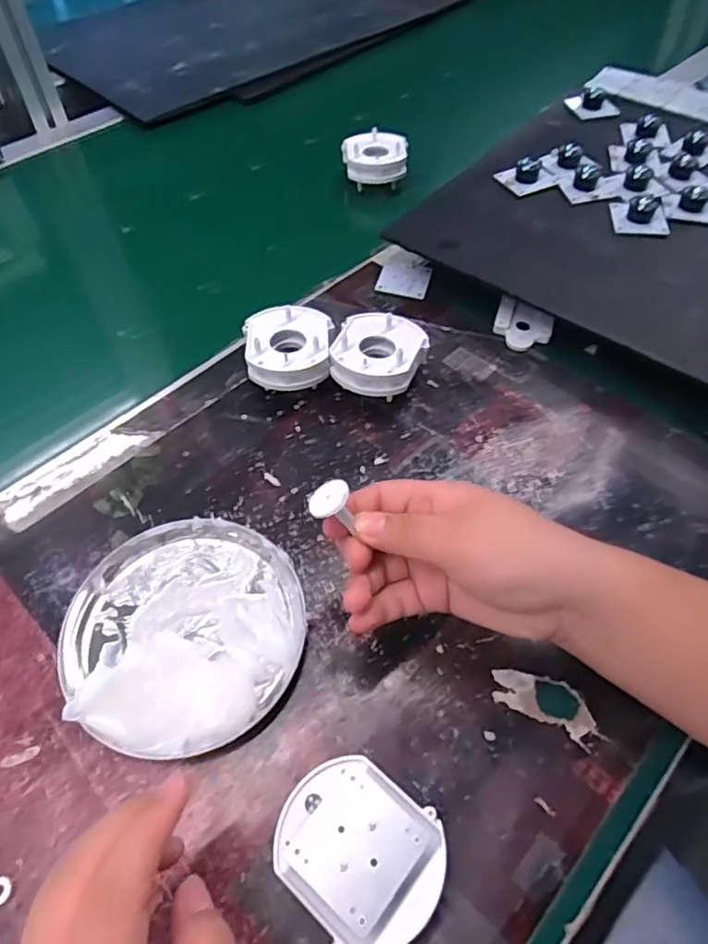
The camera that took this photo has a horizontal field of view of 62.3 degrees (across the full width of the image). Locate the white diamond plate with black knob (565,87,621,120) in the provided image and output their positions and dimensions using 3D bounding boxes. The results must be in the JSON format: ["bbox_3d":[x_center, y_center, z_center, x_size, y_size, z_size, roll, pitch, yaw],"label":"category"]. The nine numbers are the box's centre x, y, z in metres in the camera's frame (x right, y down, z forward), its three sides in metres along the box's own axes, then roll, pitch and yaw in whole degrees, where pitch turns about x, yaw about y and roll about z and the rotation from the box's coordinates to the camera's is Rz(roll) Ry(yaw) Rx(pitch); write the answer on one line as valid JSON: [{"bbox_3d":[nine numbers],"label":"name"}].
[{"bbox_3d":[0.250,-0.383,0.608,0.044,0.019,0.043,-11,55,-8],"label":"white diamond plate with black knob"}]

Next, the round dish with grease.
[{"bbox_3d":[-0.093,0.082,0.315,0.128,0.029,0.125,0,54,-1],"label":"round dish with grease"}]

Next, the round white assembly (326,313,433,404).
[{"bbox_3d":[0.017,-0.080,0.420,0.061,0.038,0.067,0,54,-1],"label":"round white assembly"}]

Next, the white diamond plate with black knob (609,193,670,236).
[{"bbox_3d":[0.239,-0.216,0.483,0.042,0.020,0.045,10,55,6],"label":"white diamond plate with black knob"}]

